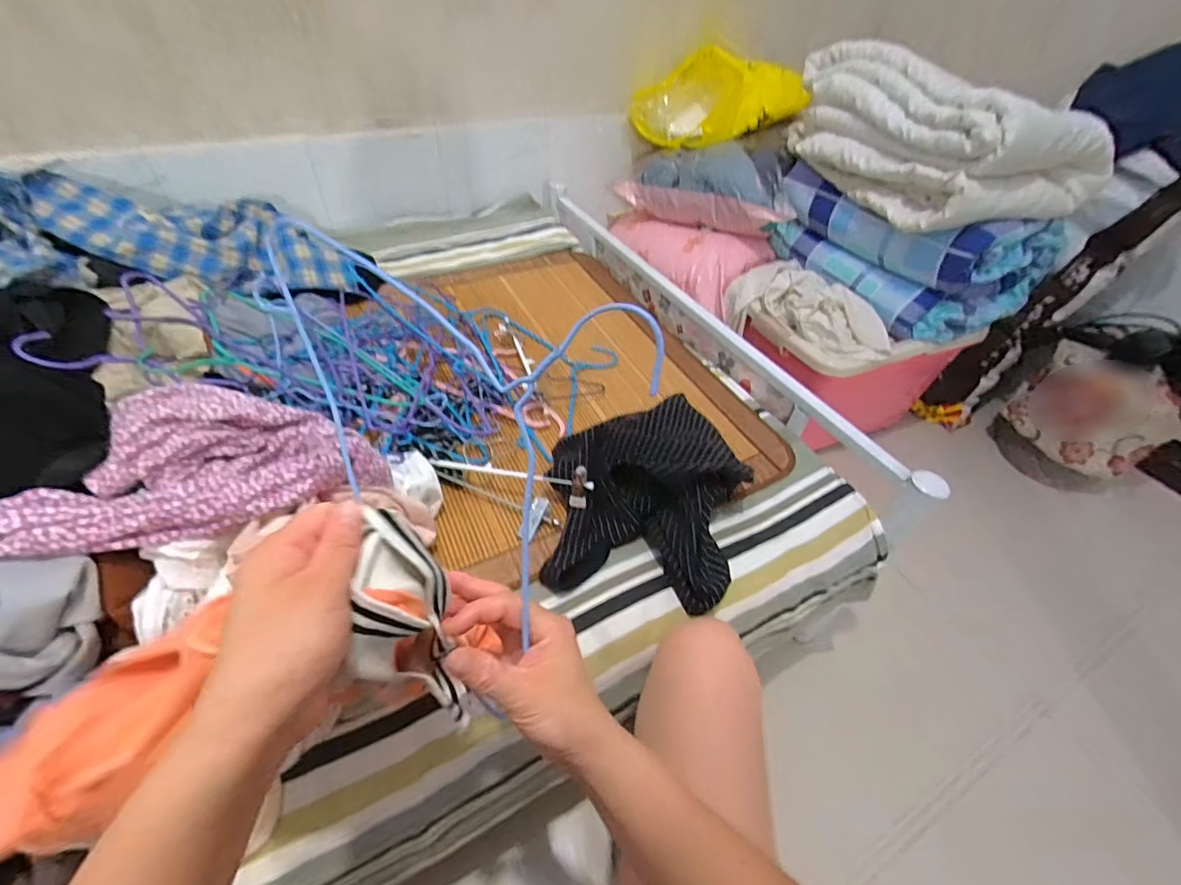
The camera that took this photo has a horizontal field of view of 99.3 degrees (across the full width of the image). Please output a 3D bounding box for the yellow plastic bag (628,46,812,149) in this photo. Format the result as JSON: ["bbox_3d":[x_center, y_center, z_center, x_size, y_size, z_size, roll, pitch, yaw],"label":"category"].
[{"bbox_3d":[0.372,-0.969,1.413,0.398,0.190,0.323,-27,55,-27],"label":"yellow plastic bag"}]

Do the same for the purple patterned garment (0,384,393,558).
[{"bbox_3d":[-0.466,0.005,0.496,0.496,0.068,0.213,-1,45,-27],"label":"purple patterned garment"}]

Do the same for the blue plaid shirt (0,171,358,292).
[{"bbox_3d":[-0.790,-0.367,0.911,0.639,0.142,0.302,-12,49,-16],"label":"blue plaid shirt"}]

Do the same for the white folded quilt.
[{"bbox_3d":[0.783,-0.720,1.151,0.469,0.223,0.589,-18,51,-21],"label":"white folded quilt"}]

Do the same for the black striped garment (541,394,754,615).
[{"bbox_3d":[0.072,0.064,0.675,0.241,0.114,0.283,7,47,1],"label":"black striped garment"}]

